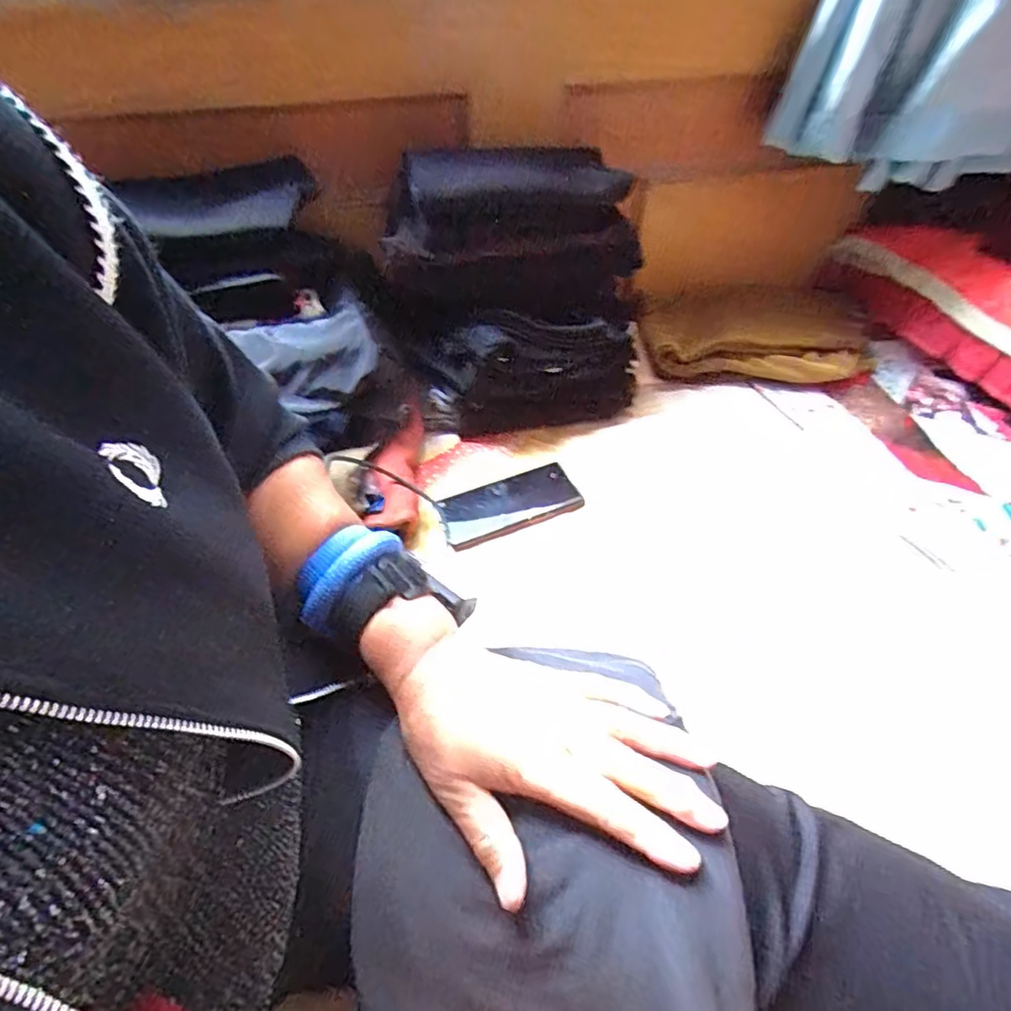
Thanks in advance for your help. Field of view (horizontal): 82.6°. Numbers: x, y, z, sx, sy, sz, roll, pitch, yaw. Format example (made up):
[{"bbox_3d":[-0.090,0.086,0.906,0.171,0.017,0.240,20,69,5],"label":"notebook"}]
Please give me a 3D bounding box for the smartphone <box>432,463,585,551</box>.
[{"bbox_3d":[0.003,-0.002,0.650,0.157,0.013,0.078,-21,50,-17],"label":"smartphone"}]

